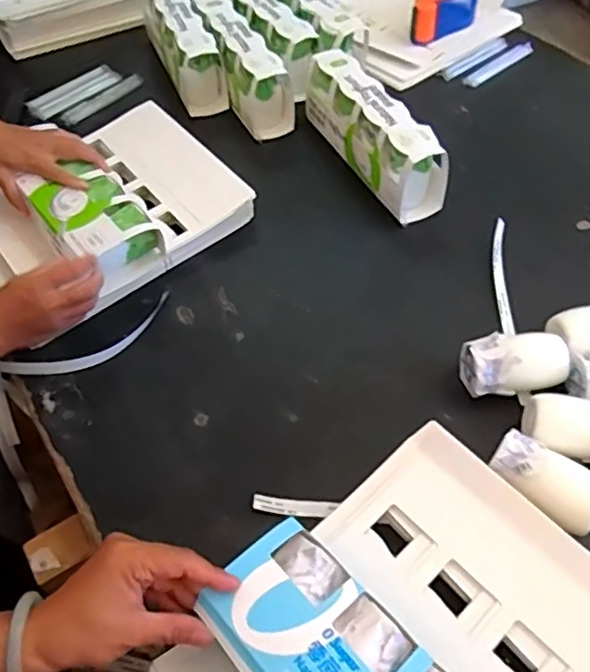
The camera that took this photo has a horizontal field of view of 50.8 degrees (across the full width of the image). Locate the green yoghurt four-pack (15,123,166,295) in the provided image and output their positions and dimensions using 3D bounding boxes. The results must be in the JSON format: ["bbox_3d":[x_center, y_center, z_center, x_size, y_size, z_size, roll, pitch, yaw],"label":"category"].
[{"bbox_3d":[-0.231,-0.141,0.726,0.113,0.064,0.168,-29,57,-19],"label":"green yoghurt four-pack"}]

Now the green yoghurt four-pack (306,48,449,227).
[{"bbox_3d":[0.106,-0.275,0.833,0.074,0.096,0.249,-23,56,-15],"label":"green yoghurt four-pack"}]

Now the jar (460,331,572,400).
[{"bbox_3d":[0.223,0.030,0.630,0.100,0.055,0.053,-6,53,-3],"label":"jar"}]

